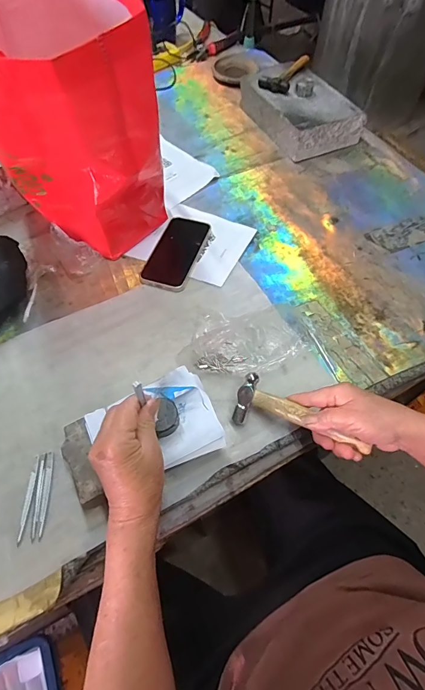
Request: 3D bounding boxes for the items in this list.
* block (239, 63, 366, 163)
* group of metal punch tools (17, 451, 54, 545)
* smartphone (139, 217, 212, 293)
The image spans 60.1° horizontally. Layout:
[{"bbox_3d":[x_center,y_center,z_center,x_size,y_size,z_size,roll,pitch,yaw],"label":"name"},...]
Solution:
[{"bbox_3d":[0.178,-0.495,0.768,0.154,0.079,0.245,-24,62,-14],"label":"block"},{"bbox_3d":[-0.199,0.170,0.417,0.025,0.004,0.094,-2,59,-1],"label":"group of metal punch tools"},{"bbox_3d":[-0.059,-0.151,0.601,0.076,0.011,0.154,16,60,10],"label":"smartphone"}]

